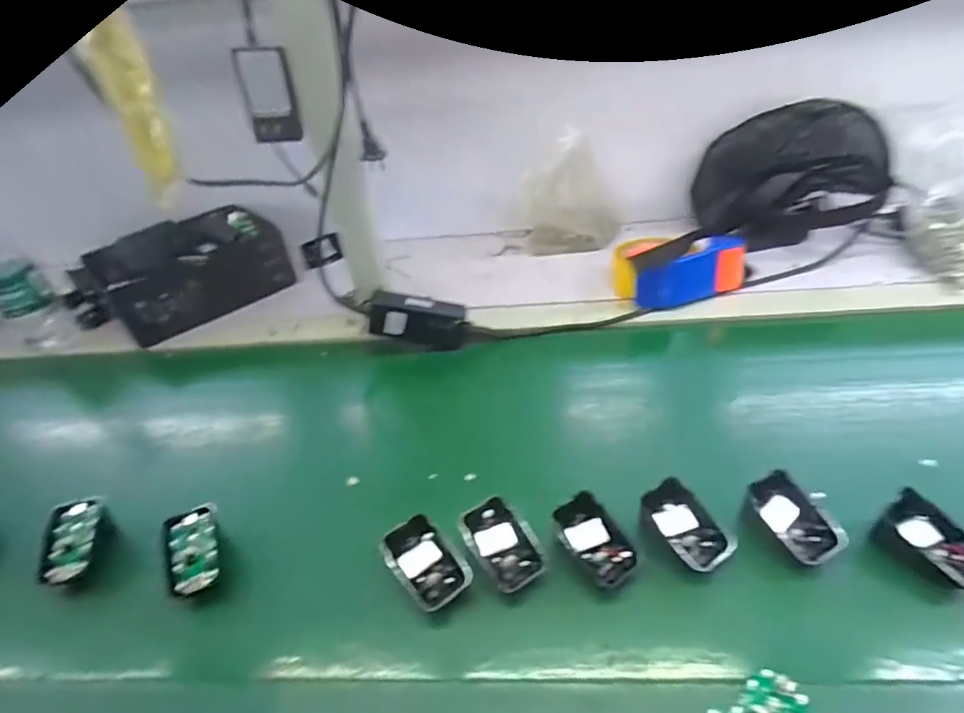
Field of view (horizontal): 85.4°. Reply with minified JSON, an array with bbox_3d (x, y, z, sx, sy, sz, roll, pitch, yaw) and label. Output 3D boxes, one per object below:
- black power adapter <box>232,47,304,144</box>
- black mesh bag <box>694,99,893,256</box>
[{"bbox_3d":[-0.206,-0.253,0.509,0.047,0.082,0.022,-16,39,-13],"label":"black power adapter"},{"bbox_3d":[0.429,-0.257,0.746,0.203,0.172,0.153,-4,39,1],"label":"black mesh bag"}]

